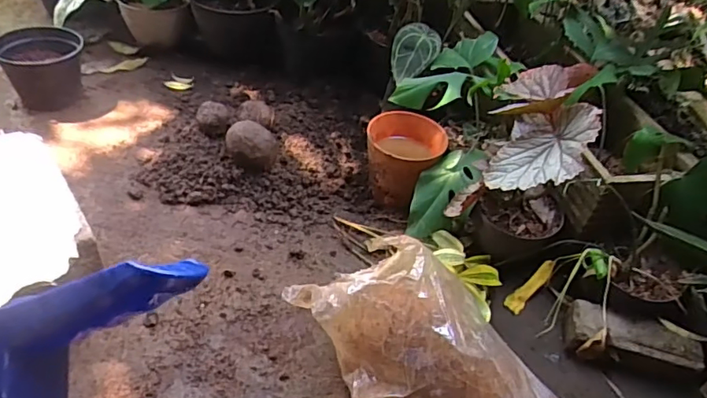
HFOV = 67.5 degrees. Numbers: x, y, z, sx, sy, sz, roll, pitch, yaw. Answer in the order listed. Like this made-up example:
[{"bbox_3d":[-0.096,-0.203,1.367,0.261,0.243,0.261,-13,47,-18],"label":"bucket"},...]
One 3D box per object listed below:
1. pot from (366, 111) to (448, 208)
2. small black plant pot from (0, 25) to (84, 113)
[{"bbox_3d":[0.094,-0.076,1.049,0.139,0.122,0.149,4,41,-3],"label":"pot"},{"bbox_3d":[-0.695,-0.296,1.197,0.144,0.128,0.155,4,41,-3],"label":"small black plant pot"}]

